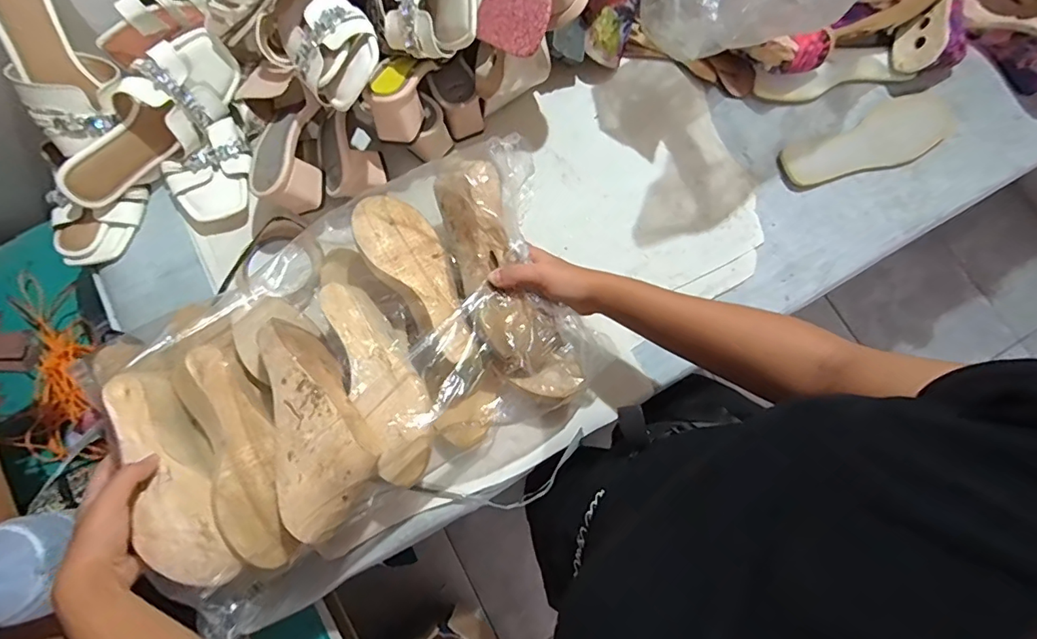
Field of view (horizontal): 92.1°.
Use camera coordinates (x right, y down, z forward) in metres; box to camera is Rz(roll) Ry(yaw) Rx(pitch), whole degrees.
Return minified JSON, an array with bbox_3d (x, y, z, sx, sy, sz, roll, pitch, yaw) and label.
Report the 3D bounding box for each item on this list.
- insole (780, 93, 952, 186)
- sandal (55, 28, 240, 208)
[{"bbox_3d":[0.471,-0.234,0.661,0.264,0.013,0.083,-27,86,-10],"label":"insole"},{"bbox_3d":[-0.419,-0.226,0.569,0.063,0.079,0.241,40,79,8],"label":"sandal"}]

